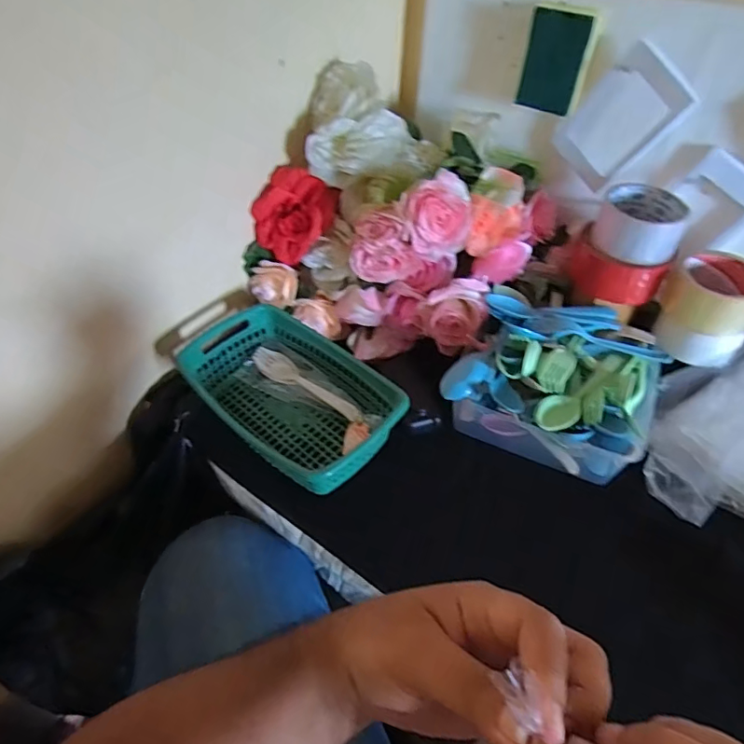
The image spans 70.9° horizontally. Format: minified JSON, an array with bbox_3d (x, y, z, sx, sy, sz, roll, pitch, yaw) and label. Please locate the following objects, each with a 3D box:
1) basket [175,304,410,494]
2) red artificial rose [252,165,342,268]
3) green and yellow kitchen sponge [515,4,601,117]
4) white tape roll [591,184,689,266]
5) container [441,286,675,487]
[{"bbox_3d":[-0.088,0.027,0.588,0.239,0.069,0.142,33,53,27],"label":"basket"},{"bbox_3d":[-0.095,-0.199,0.652,0.089,0.119,0.060,37,5,-7],"label":"red artificial rose"},{"bbox_3d":[0.209,-0.354,0.595,0.065,0.097,0.034,31,52,25],"label":"green and yellow kitchen sponge"},{"bbox_3d":[0.299,-0.164,0.584,0.087,0.049,0.083,1,46,-1],"label":"white tape roll"},{"bbox_3d":[0.208,0.002,0.586,0.198,0.107,0.192,22,49,19],"label":"container"}]

